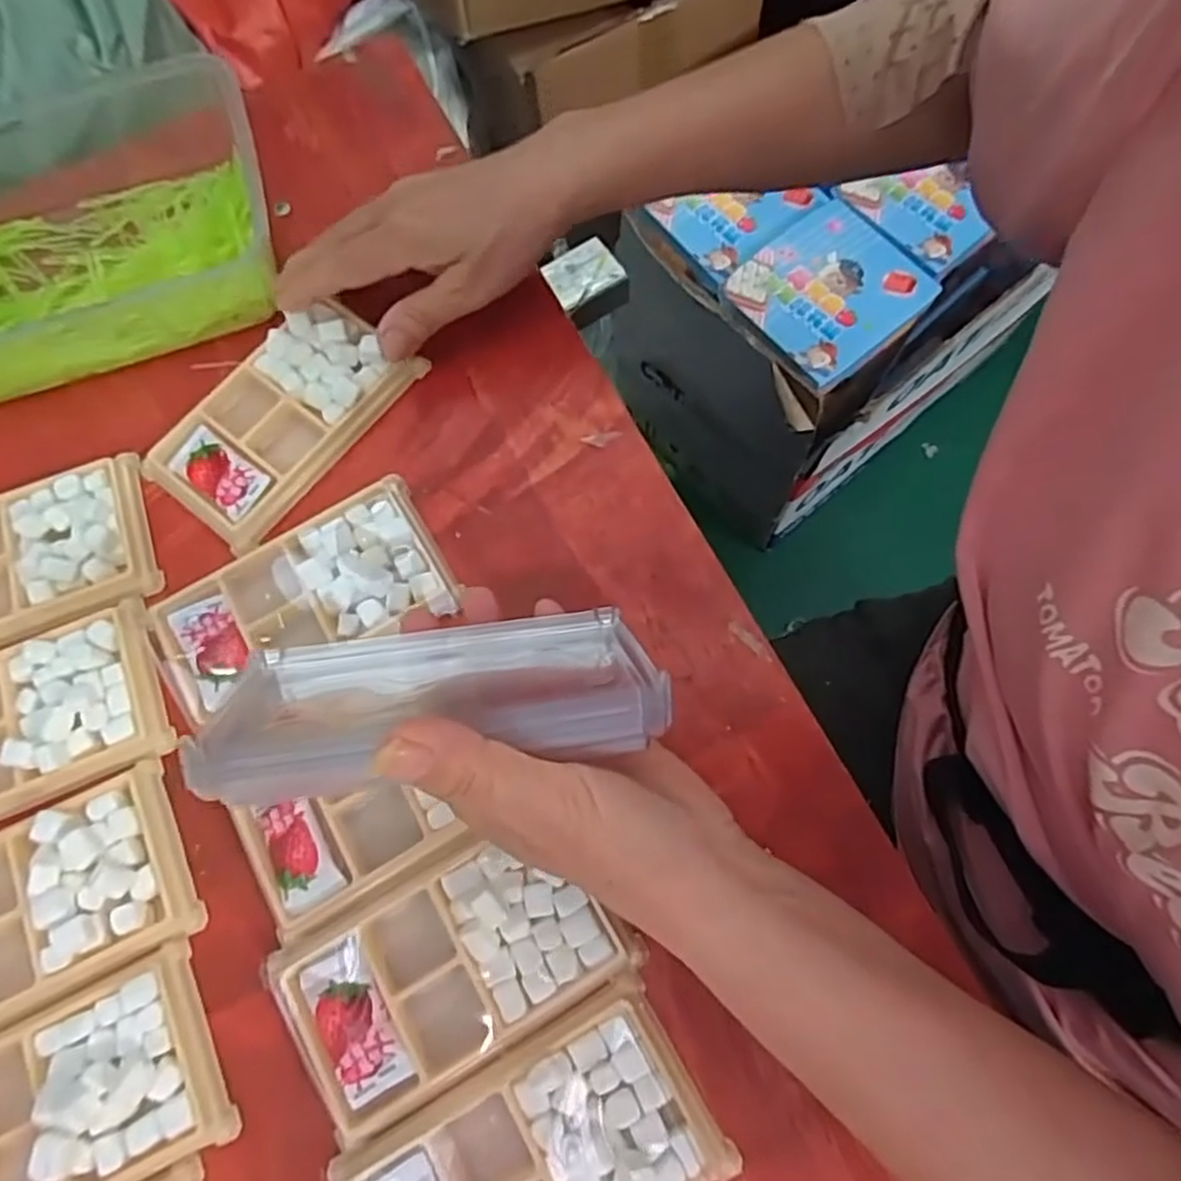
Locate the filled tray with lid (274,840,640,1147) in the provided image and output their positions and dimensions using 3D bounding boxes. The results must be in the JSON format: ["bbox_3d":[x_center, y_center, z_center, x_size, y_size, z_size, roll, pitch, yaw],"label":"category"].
[{"bbox_3d":[-0.056,0.152,0.302,0.132,0.018,0.077,-27,73,-7],"label":"filled tray with lid"}]

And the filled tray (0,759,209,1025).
[{"bbox_3d":[-0.244,0.137,0.315,0.132,0.021,0.079,-25,72,-6],"label":"filled tray"}]

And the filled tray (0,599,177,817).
[{"bbox_3d":[-0.267,0.061,0.341,0.131,0.019,0.080,-21,72,-5],"label":"filled tray"}]

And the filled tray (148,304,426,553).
[{"bbox_3d":[-0.159,-0.090,0.379,0.074,0.023,0.131,38,77,13],"label":"filled tray"}]

